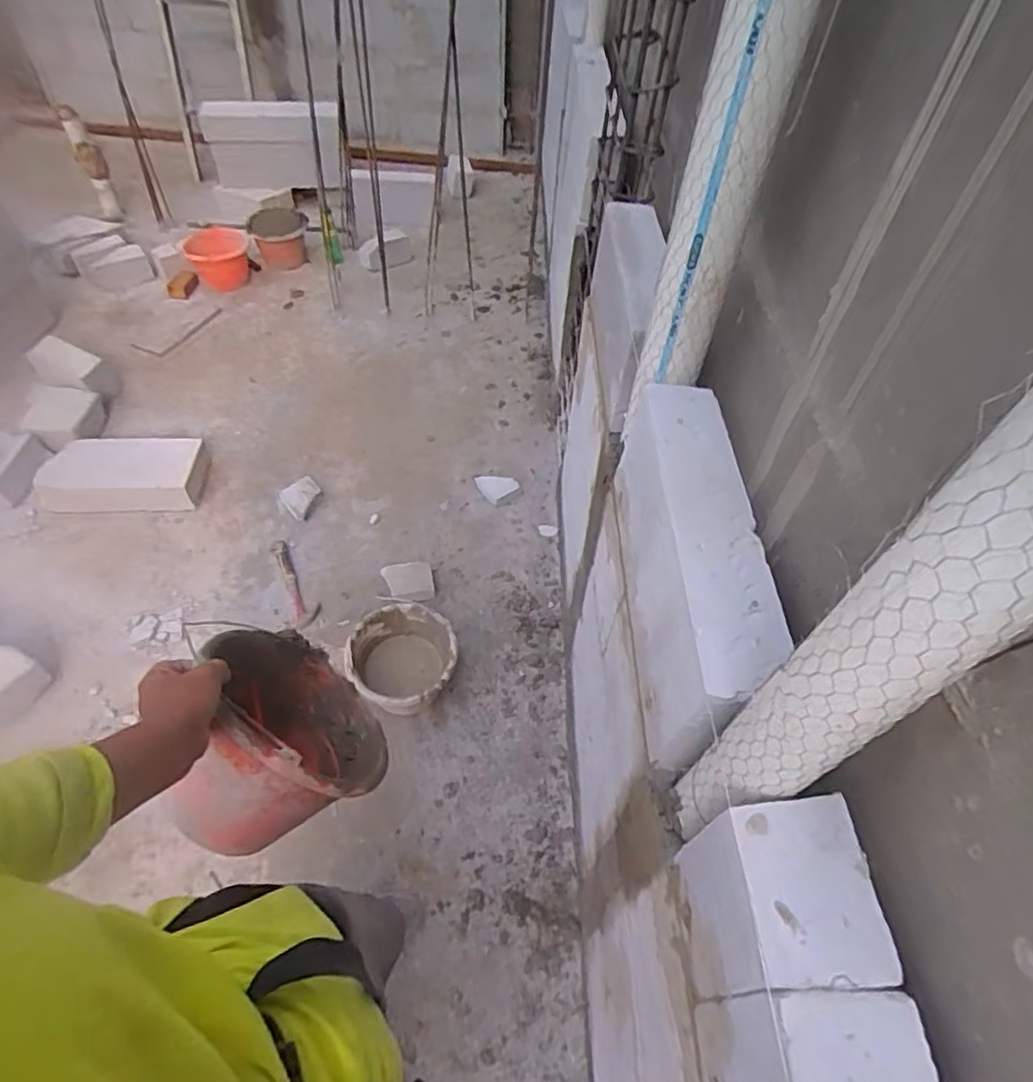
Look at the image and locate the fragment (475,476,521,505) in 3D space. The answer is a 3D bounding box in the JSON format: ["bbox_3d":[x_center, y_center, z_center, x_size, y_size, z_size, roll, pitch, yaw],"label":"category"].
[{"bbox_3d":[-0.061,-0.169,1.912,0.096,0.048,0.114,-27,56,-22],"label":"fragment"}]

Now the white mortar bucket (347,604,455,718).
[{"bbox_3d":[-0.257,0.294,1.442,0.233,0.170,0.235,2,50,-2],"label":"white mortar bucket"}]

